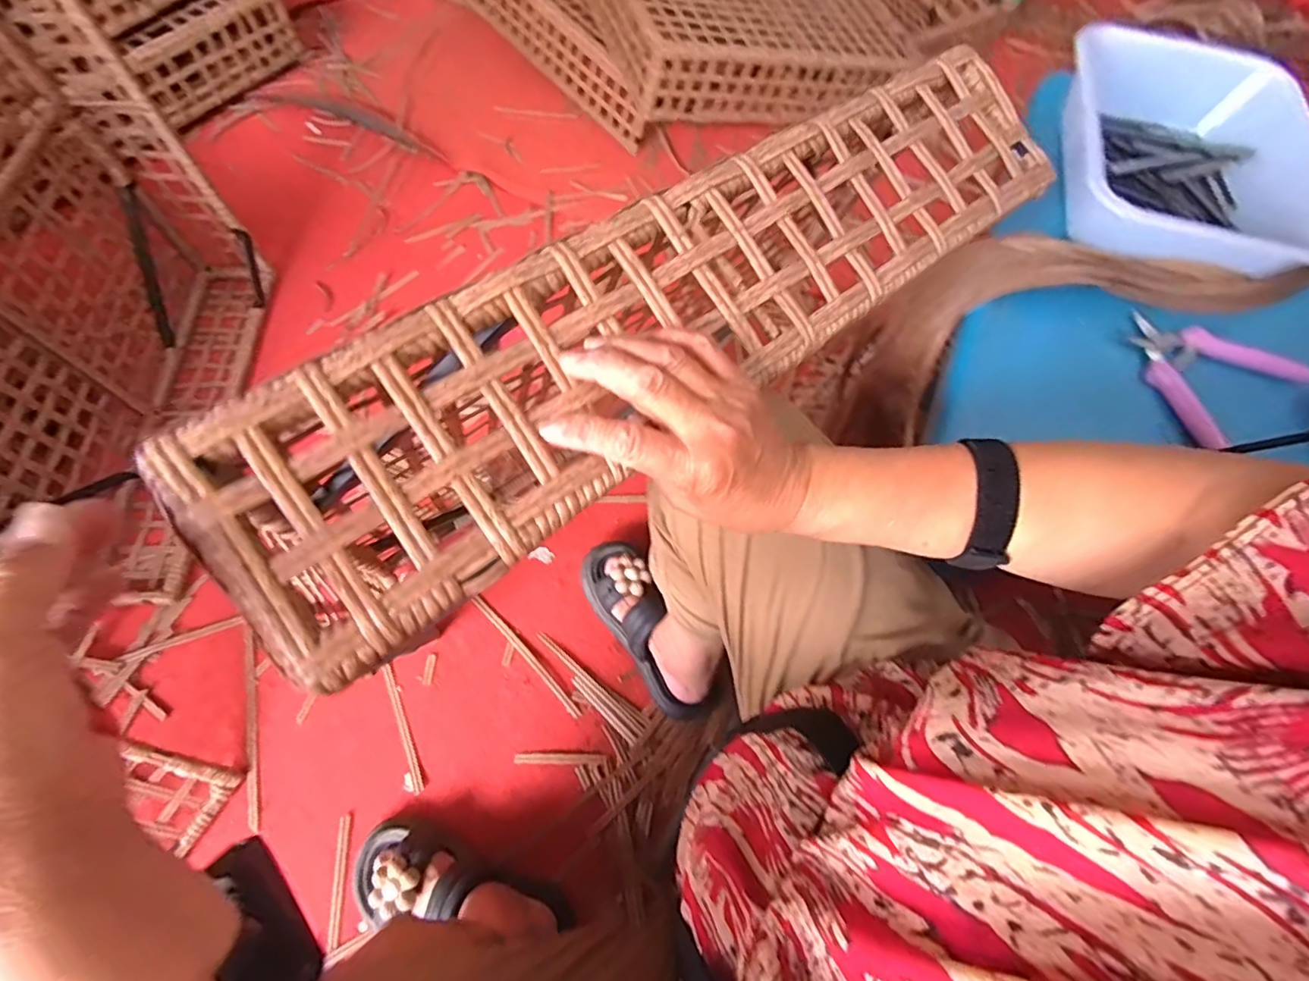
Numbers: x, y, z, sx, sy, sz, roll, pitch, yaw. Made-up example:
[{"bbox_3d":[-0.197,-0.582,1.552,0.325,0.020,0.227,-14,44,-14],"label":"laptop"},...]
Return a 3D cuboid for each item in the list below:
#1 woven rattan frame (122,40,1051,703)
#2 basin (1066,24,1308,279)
[{"bbox_3d":[0.044,-0.131,0.357,0.613,0.013,0.134,-37,90,-21],"label":"woven rattan frame"},{"bbox_3d":[0.507,-0.320,0.559,0.227,0.072,0.302,17,66,5],"label":"basin"}]

